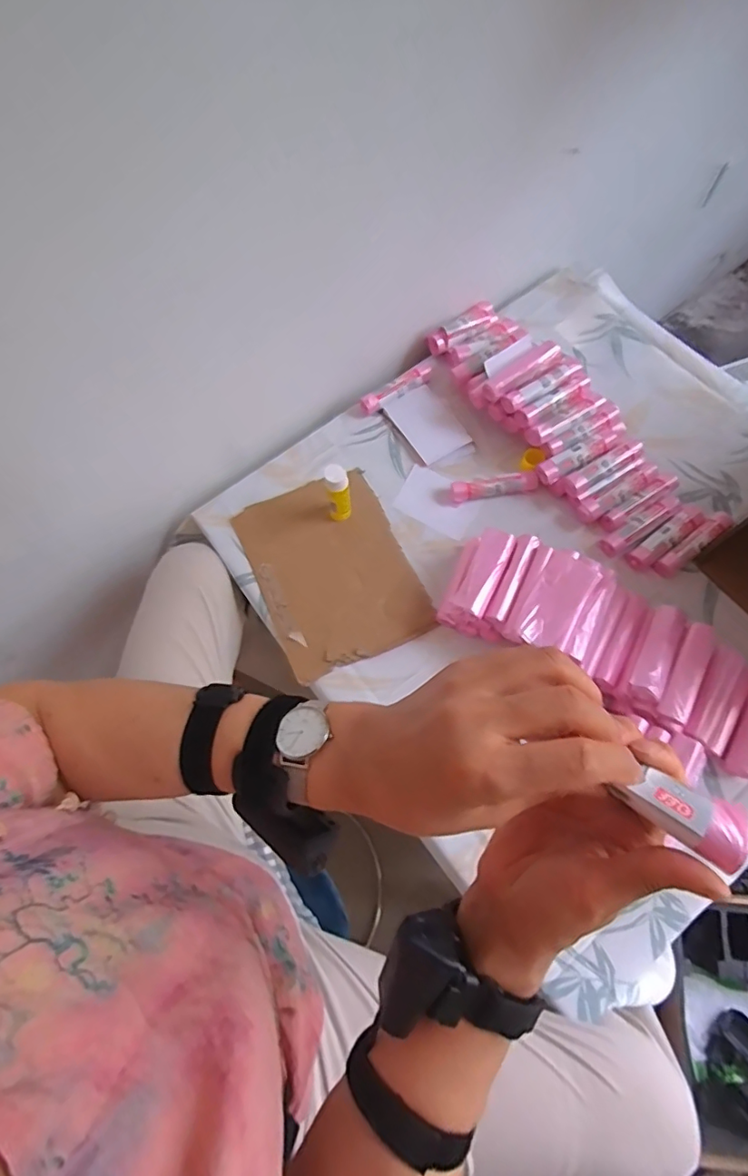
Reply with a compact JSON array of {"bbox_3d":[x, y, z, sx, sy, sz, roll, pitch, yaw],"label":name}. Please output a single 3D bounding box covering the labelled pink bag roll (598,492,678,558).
[{"bbox_3d":[0.365,-0.085,0.724,0.119,0.024,0.028,-32,70,-10],"label":"labelled pink bag roll"}]

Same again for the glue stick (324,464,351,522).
[{"bbox_3d":[-0.046,-0.122,0.691,0.029,0.099,0.025,-7,68,0],"label":"glue stick"}]

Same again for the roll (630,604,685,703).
[{"bbox_3d":[0.336,0.071,0.623,0.039,0.023,0.119,25,71,12],"label":"roll"}]

